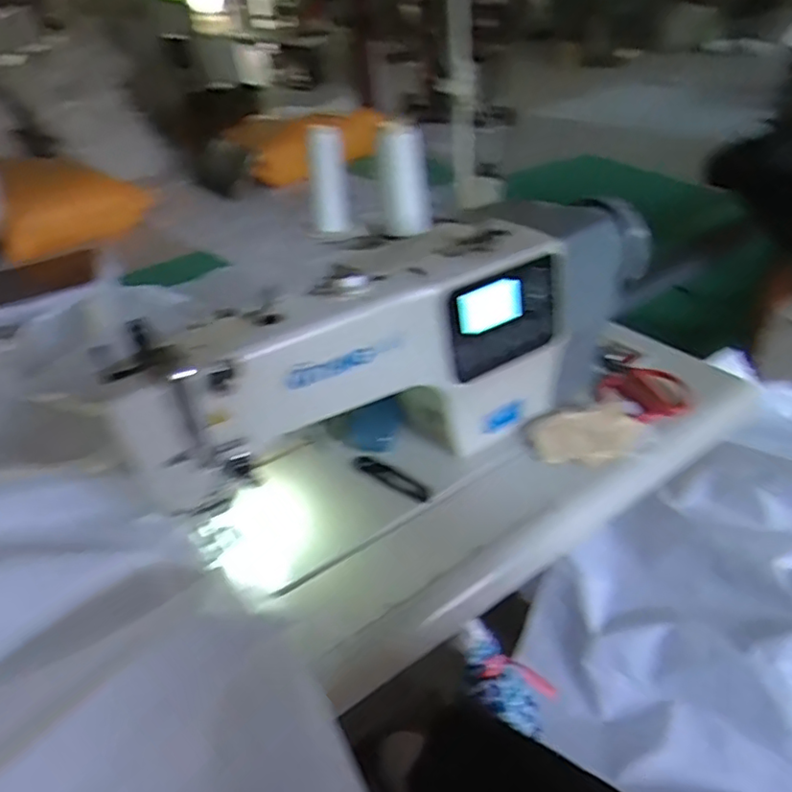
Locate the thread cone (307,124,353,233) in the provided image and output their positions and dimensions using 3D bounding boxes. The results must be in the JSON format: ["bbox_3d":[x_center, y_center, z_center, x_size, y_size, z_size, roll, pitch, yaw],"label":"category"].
[{"bbox_3d":[-0.120,-0.372,1.050,0.062,0.165,0.065,-10,34,-6],"label":"thread cone"}]

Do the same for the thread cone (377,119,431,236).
[{"bbox_3d":[0.013,-0.355,1.002,0.080,0.168,0.065,-4,34,2],"label":"thread cone"}]

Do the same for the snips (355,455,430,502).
[{"bbox_3d":[-0.006,0.090,0.685,0.110,0.004,0.021,22,60,36],"label":"snips"}]

